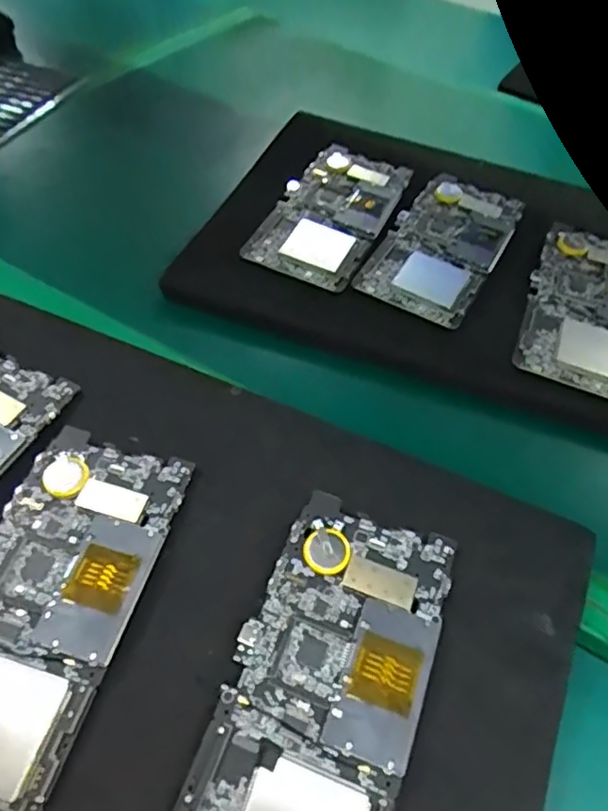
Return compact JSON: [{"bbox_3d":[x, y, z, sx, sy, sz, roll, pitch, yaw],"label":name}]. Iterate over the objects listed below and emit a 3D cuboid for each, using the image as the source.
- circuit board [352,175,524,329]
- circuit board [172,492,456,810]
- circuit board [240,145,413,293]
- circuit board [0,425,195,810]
[{"bbox_3d":[0.095,-0.111,0.407,0.071,0.006,0.144,26,57,15],"label":"circuit board"},{"bbox_3d":[0.006,0.112,0.233,0.071,0.007,0.152,18,56,10],"label":"circuit board"},{"bbox_3d":[0.020,-0.135,0.419,0.071,0.008,0.143,21,56,12],"label":"circuit board"},{"bbox_3d":[-0.107,0.079,0.248,0.070,0.004,0.147,15,55,8],"label":"circuit board"}]

